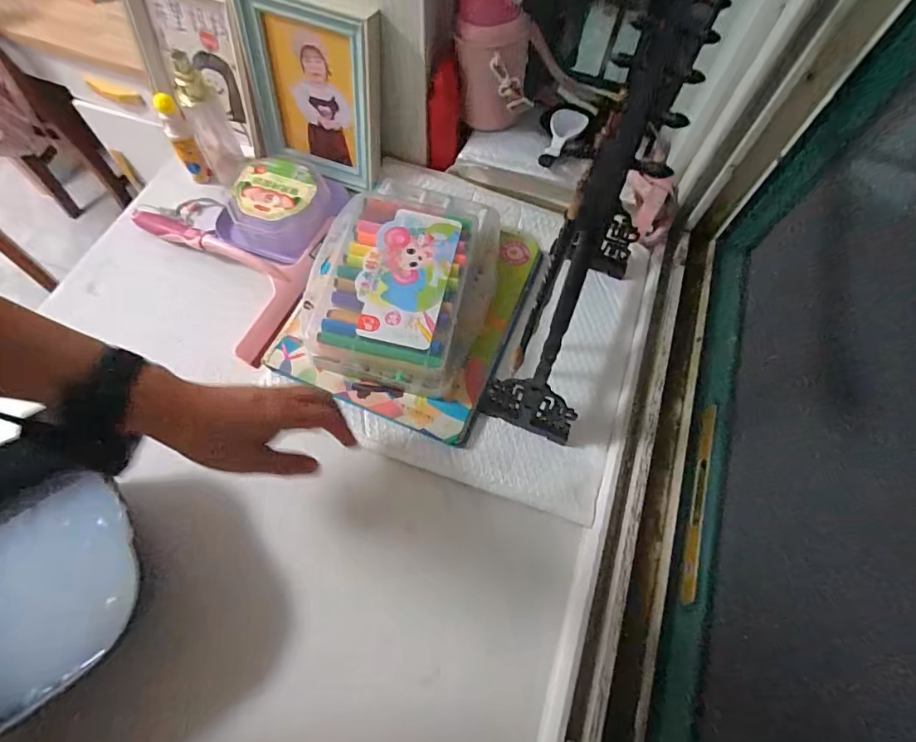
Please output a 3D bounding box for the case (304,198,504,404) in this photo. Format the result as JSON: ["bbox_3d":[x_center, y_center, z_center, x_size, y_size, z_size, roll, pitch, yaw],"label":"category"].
[{"bbox_3d":[-0.054,-0.110,0.527,0.188,0.067,0.260,14,65,4],"label":"case"}]

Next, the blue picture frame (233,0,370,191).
[{"bbox_3d":[-0.185,-0.334,0.561,0.155,0.192,0.022,21,58,5],"label":"blue picture frame"}]

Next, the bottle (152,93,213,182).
[{"bbox_3d":[-0.345,-0.289,0.577,0.026,0.108,0.023,-34,71,-17],"label":"bottle"}]

